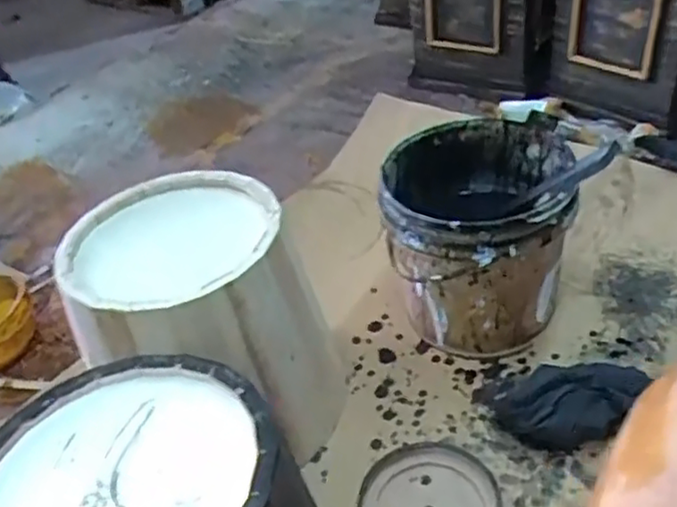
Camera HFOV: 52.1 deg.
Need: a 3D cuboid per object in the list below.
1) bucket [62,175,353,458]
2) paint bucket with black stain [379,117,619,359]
[{"bbox_3d":[-0.112,0.063,0.607,0.204,0.196,0.186,-5,38,4],"label":"bucket"},{"bbox_3d":[0.132,-0.020,0.669,0.168,0.197,0.166,-5,38,4],"label":"paint bucket with black stain"}]

